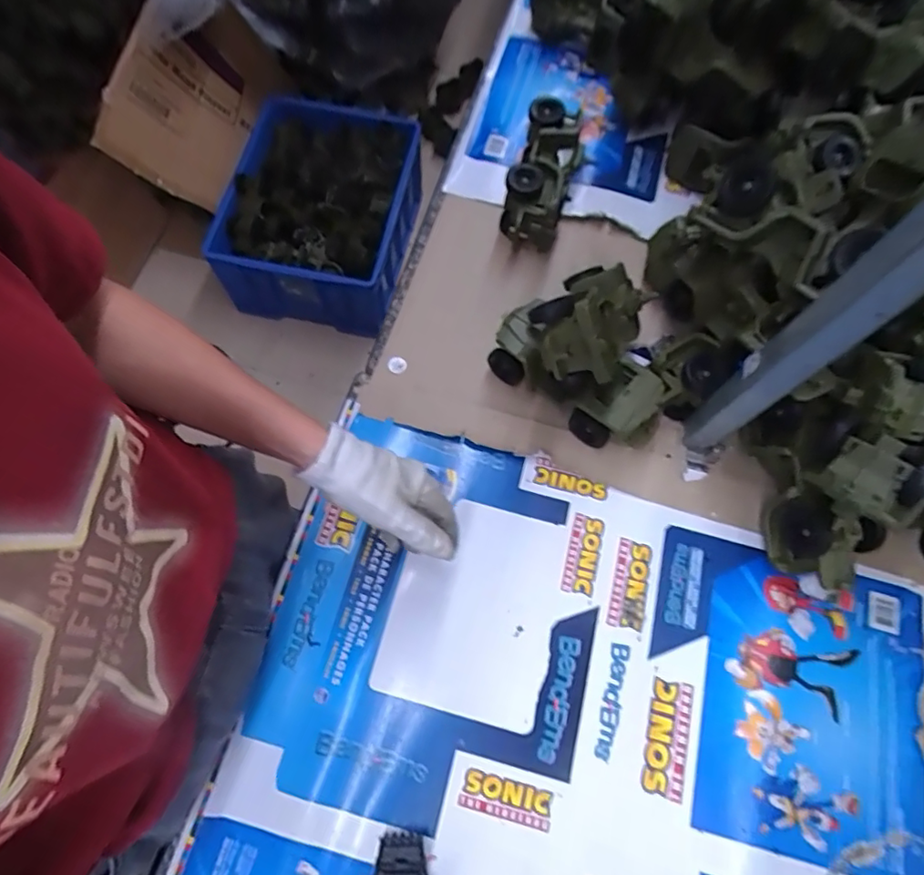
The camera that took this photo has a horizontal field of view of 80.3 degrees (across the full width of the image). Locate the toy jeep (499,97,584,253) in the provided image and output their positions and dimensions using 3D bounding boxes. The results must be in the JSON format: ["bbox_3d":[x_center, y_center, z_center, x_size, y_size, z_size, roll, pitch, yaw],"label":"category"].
[{"bbox_3d":[0.099,-0.314,0.668,0.078,0.084,0.167,17,69,4],"label":"toy jeep"}]

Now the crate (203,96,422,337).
[{"bbox_3d":[-0.351,-0.569,1.416,0.417,0.236,0.526,13,69,3],"label":"crate"}]

